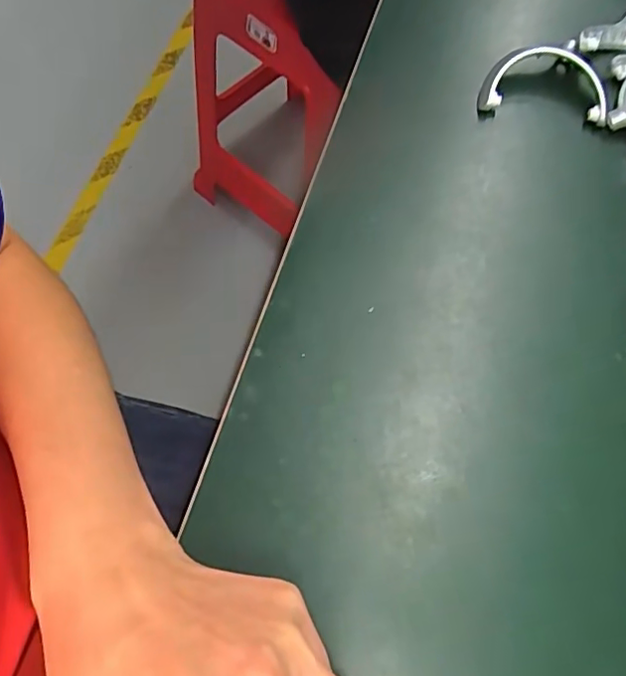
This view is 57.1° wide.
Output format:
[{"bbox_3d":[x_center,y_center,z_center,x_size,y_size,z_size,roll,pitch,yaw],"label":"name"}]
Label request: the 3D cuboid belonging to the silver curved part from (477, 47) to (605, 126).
[{"bbox_3d":[0.135,-0.153,0.340,0.074,0.017,0.049,6,66,1],"label":"silver curved part"}]

